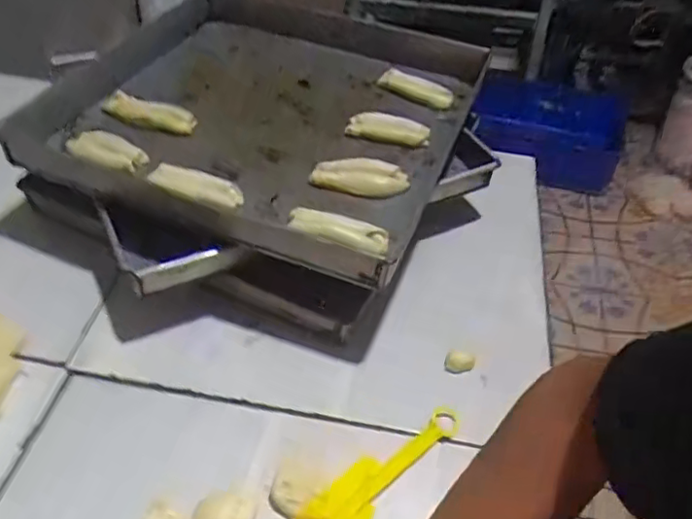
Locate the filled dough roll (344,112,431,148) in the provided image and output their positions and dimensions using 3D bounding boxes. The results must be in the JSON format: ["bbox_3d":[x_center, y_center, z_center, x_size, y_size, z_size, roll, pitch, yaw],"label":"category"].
[{"bbox_3d":[0.051,-0.166,0.749,0.103,0.033,0.030,16,47,14],"label":"filled dough roll"}]

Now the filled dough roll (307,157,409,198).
[{"bbox_3d":[0.016,-0.097,0.682,0.112,0.040,0.046,1,46,0],"label":"filled dough roll"}]

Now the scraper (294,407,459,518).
[{"bbox_3d":[0.033,0.190,0.539,0.192,0.017,0.042,-33,56,-30],"label":"scraper"}]

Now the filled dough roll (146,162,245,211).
[{"bbox_3d":[-0.163,-0.081,0.653,0.105,0.018,0.033,14,47,12],"label":"filled dough roll"}]

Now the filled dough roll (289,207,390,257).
[{"bbox_3d":[-0.008,-0.030,0.612,0.102,0.020,0.032,12,46,10],"label":"filled dough roll"}]

